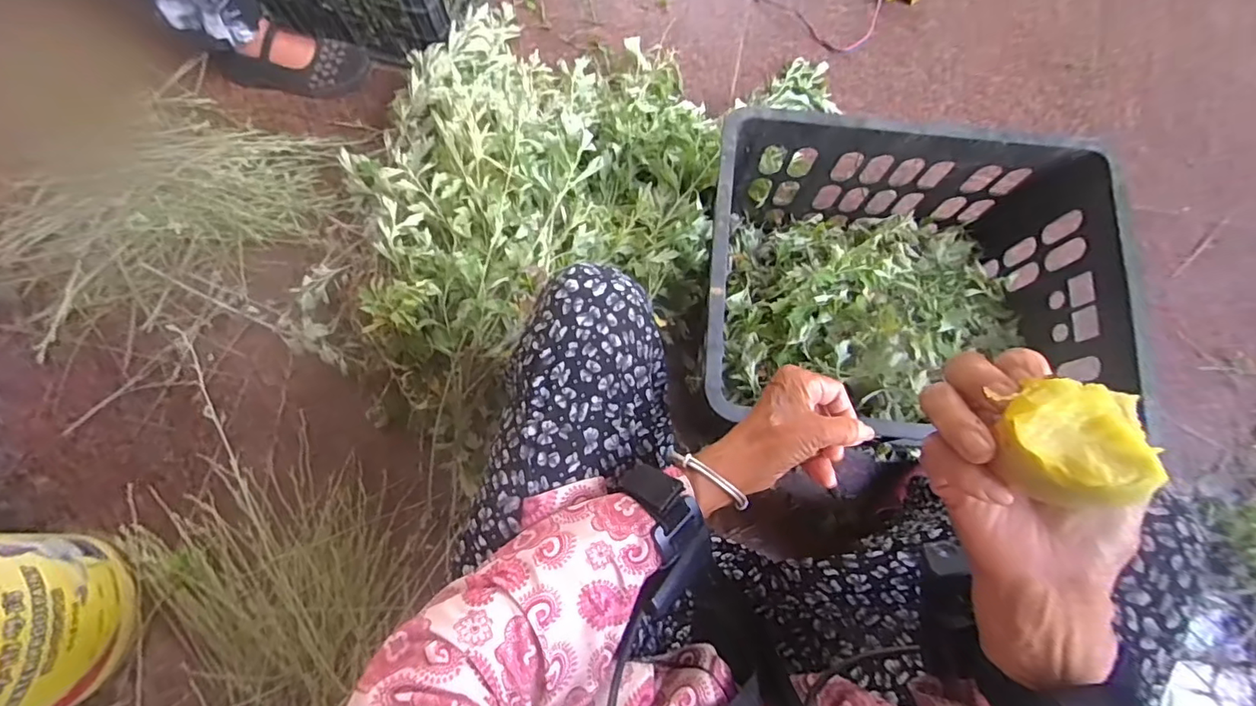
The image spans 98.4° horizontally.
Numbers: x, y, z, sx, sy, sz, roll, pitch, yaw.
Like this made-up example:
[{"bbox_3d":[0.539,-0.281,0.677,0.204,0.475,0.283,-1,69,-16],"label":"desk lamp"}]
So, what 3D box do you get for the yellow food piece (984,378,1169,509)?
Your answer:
[{"bbox_3d":[0.171,0.033,0.206,0.046,0.028,0.044,1,76,0],"label":"yellow food piece"}]

